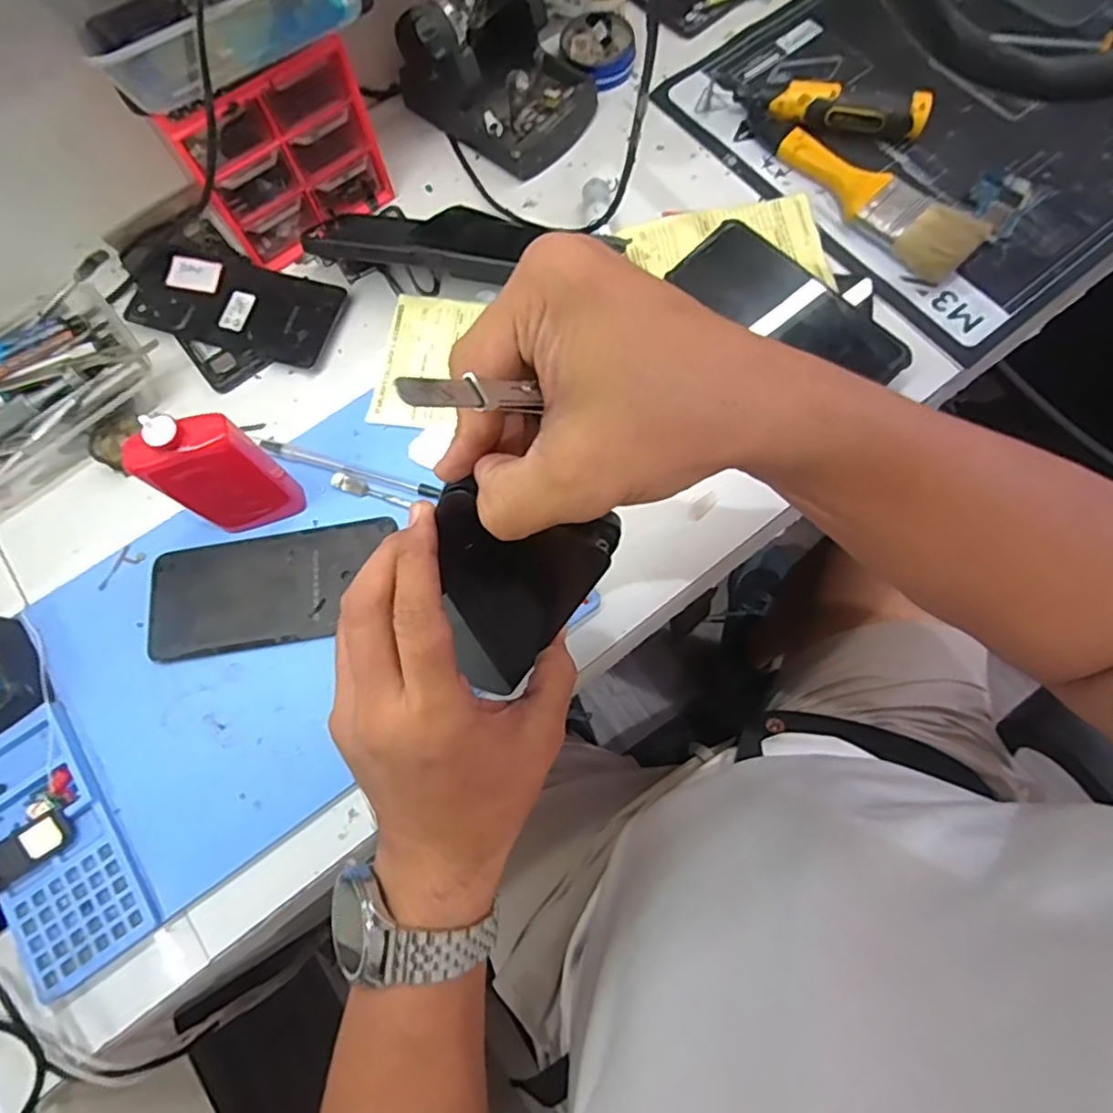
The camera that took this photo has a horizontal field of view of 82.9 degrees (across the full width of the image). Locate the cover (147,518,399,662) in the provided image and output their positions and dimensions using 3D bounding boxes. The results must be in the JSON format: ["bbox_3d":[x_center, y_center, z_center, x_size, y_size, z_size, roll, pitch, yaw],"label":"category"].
[{"bbox_3d":[-0.185,0.021,0.402,0.154,0.011,0.073,-7,74,-2],"label":"cover"}]

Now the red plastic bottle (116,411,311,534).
[{"bbox_3d":[-0.198,-0.047,0.374,0.060,0.110,0.023,-25,74,-4],"label":"red plastic bottle"}]

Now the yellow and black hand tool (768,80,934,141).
[{"bbox_3d":[0.227,-0.346,0.489,0.111,0.029,0.022,6,74,4],"label":"yellow and black hand tool"}]

